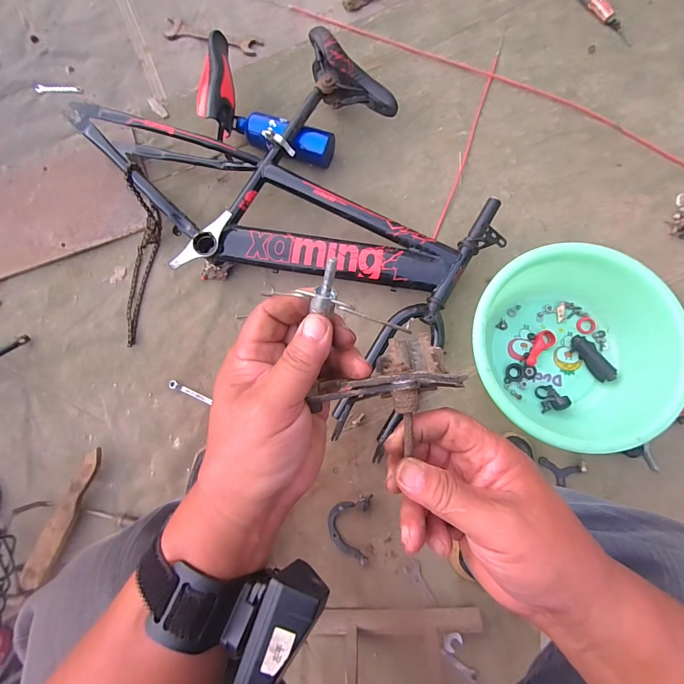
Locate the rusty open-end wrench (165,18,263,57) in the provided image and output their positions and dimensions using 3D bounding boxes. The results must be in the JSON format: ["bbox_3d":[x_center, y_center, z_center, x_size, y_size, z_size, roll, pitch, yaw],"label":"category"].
[{"bbox_3d":[-0.311,-0.734,0.865,0.235,0.015,0.055,15,82,4],"label":"rusty open-end wrench"}]

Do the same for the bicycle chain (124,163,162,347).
[{"bbox_3d":[-0.435,-0.170,0.742,0.046,0.107,0.358,9,94,3],"label":"bicycle chain"}]

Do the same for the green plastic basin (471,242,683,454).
[{"bbox_3d":[0.412,0.017,0.664,0.344,0.131,0.328,0,81,2],"label":"green plastic basin"}]

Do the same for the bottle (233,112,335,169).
[{"bbox_3d":[-0.132,-0.444,0.778,0.226,0.080,0.080,18,82,4],"label":"bottle"}]

